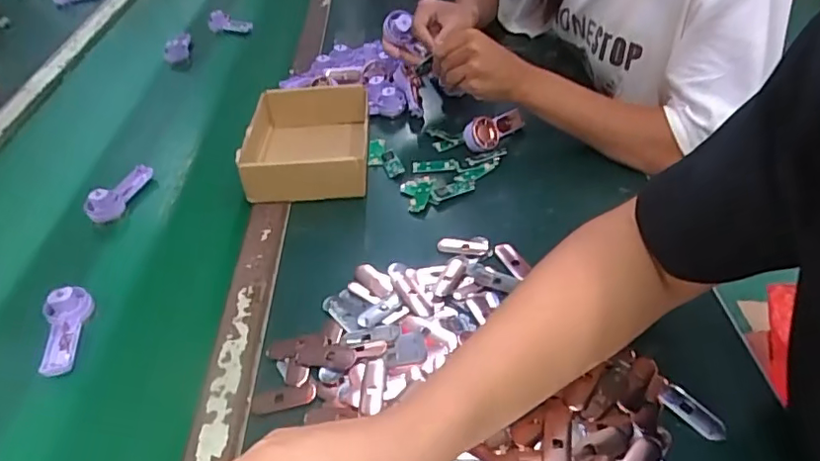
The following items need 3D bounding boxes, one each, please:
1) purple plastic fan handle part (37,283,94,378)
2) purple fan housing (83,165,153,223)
[{"bbox_3d":[-0.315,0.088,0.510,0.035,0.030,0.082,-14,43,-9],"label":"purple plastic fan handle part"},{"bbox_3d":[-0.341,-0.049,0.660,0.036,0.028,0.091,11,45,17],"label":"purple fan housing"}]

